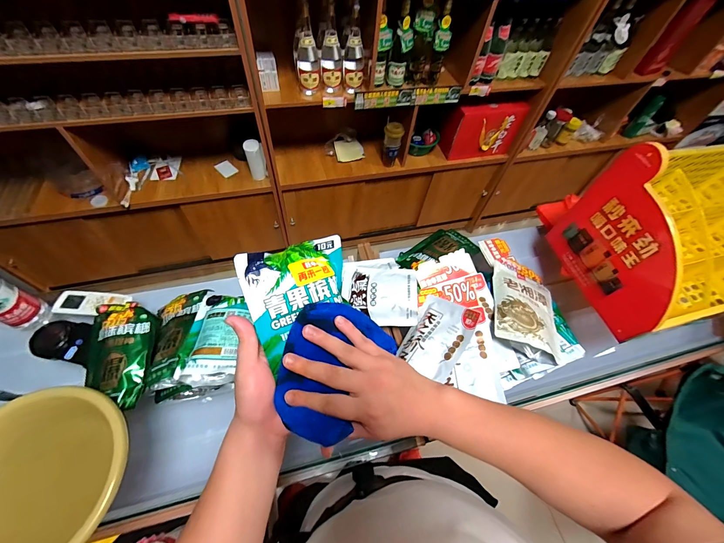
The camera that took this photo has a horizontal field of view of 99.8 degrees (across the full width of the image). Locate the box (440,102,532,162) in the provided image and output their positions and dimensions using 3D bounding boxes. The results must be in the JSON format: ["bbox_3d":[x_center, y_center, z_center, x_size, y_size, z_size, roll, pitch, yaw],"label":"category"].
[{"bbox_3d":[0.577,-0.670,1.439,0.335,0.239,0.102,-13,59,-13],"label":"box"}]

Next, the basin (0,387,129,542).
[{"bbox_3d":[-0.482,0.322,0.472,0.238,0.112,0.238,2,57,-3],"label":"basin"}]

